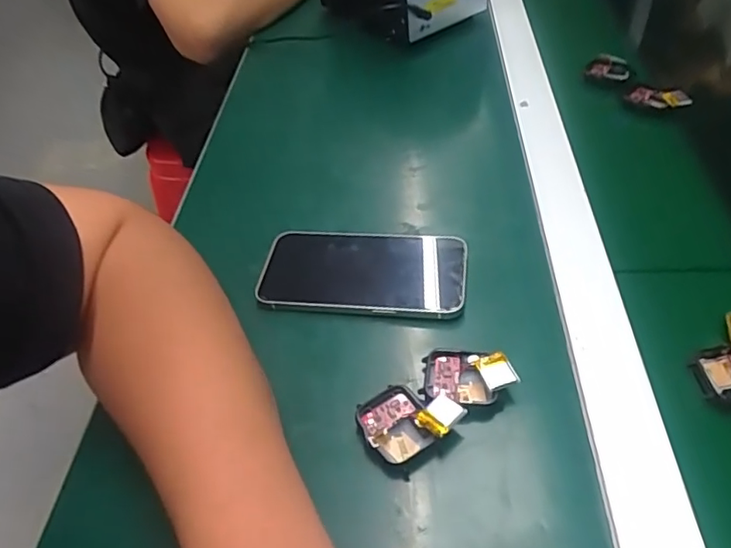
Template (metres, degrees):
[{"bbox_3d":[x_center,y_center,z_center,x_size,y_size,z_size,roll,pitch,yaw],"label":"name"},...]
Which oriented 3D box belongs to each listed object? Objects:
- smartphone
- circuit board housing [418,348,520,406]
[{"bbox_3d":[-0.002,-0.006,0.392,0.143,0.014,0.075,4,48,9],"label":"smartphone"},{"bbox_3d":[0.060,0.060,0.324,0.051,0.016,0.039,4,48,10],"label":"circuit board housing"}]

